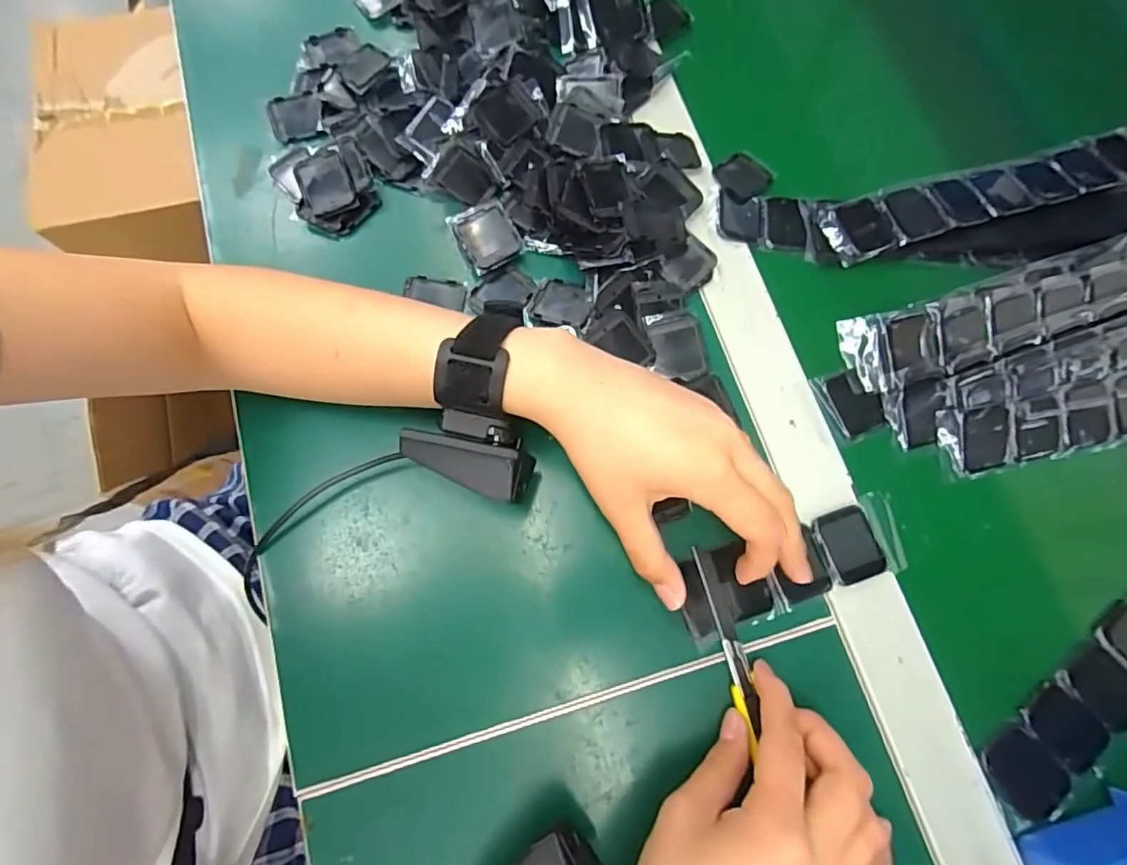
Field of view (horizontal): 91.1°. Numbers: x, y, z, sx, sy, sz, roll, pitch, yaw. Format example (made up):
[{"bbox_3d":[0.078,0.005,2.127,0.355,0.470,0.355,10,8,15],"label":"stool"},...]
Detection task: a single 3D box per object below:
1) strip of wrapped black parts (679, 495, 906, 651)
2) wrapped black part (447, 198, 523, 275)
[{"bbox_3d":[0.127,0.074,0.308,0.134,0.013,0.044,-19,76,-7],"label":"strip of wrapped black parts"},{"bbox_3d":[-0.049,-0.128,0.359,0.036,0.006,0.044,-28,77,-7],"label":"wrapped black part"}]

